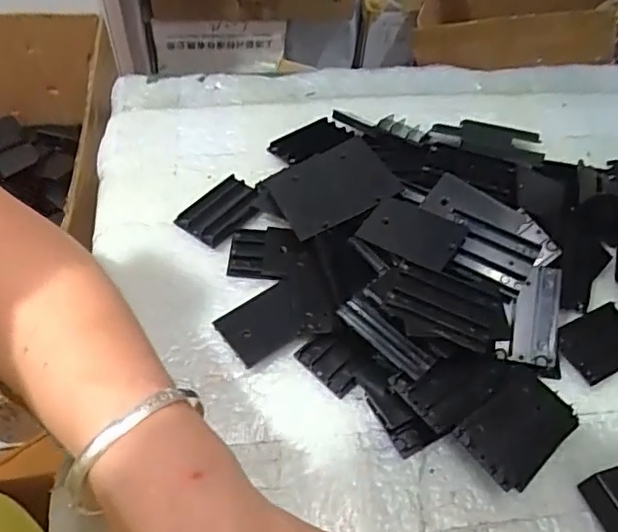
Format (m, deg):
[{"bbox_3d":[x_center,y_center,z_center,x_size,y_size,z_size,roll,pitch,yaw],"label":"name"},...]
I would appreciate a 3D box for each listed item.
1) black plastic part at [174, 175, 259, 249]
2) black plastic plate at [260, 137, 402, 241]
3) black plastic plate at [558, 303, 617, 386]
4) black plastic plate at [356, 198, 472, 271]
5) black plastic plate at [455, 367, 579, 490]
[{"bbox_3d":[-0.055,-0.036,0.372,0.039,0.006,0.052,34,58,20],"label":"black plastic part"},{"bbox_3d":[0.015,-0.051,0.364,0.073,0.008,0.064,-24,52,-8],"label":"black plastic plate"},{"bbox_3d":[0.165,0.043,0.326,0.053,0.004,0.035,-19,60,-25],"label":"black plastic plate"},{"bbox_3d":[0.059,-0.020,0.327,0.055,0.005,0.043,25,52,26],"label":"black plastic plate"},{"bbox_3d":[0.106,0.081,0.286,0.060,0.010,0.041,-36,78,-27],"label":"black plastic plate"}]

